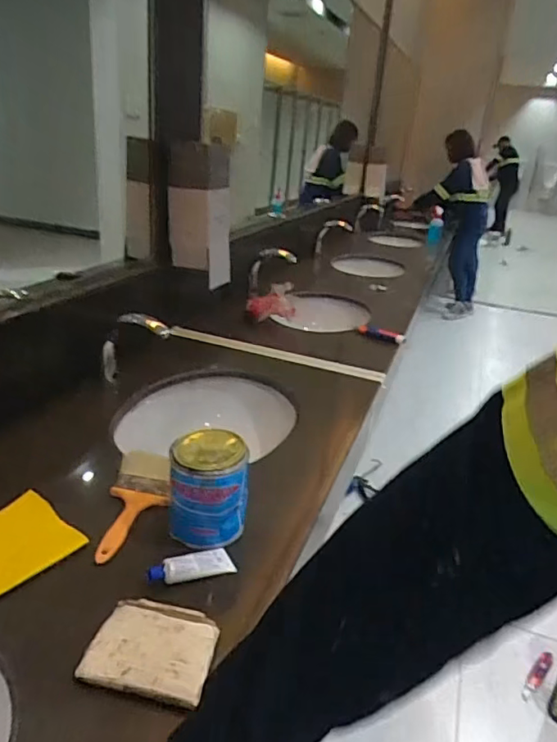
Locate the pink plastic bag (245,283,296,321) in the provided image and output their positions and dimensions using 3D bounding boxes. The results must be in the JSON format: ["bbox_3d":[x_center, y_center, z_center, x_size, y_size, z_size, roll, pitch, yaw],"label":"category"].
[{"bbox_3d":[-0.022,-0.196,1.584,0.145,0.125,0.130,4,23,-4],"label":"pink plastic bag"}]

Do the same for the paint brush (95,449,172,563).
[{"bbox_3d":[-0.206,0.192,0.801,0.087,0.036,0.220,2,24,-8],"label":"paint brush"}]

